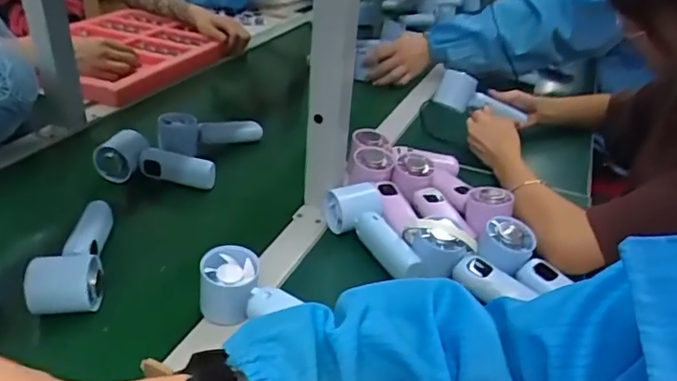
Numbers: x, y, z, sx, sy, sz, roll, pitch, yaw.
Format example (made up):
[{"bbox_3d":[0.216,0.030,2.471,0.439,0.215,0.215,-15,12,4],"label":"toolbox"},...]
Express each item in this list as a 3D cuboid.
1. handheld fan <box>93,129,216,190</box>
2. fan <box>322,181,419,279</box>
[{"bbox_3d":[-0.242,-0.043,0.718,0.159,0.057,0.042,5,36,2],"label":"handheld fan"},{"bbox_3d":[0.043,0.052,0.627,0.051,0.067,0.157,0,36,-43],"label":"fan"}]

